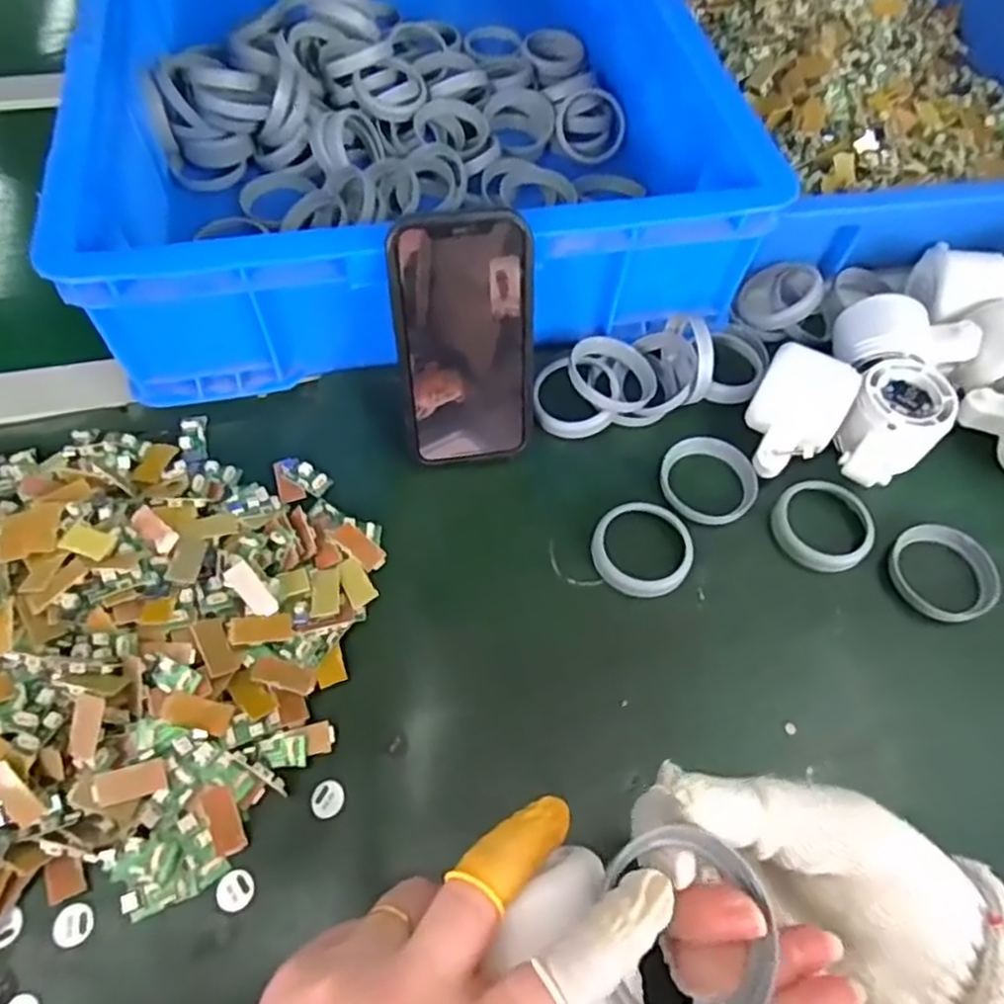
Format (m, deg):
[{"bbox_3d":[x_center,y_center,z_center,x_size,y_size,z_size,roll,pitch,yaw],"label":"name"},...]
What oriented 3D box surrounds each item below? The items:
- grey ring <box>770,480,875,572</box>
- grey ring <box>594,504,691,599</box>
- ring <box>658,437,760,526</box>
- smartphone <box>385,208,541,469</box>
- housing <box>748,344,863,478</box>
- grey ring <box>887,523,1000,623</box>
[{"bbox_3d":[0.194,0.014,0.438,0.059,0.009,0.056,1,60,-2],"label":"grey ring"},{"bbox_3d":[0.083,0.027,0.427,0.059,0.010,0.058,1,60,-2],"label":"grey ring"},{"bbox_3d":[0.128,-0.016,0.449,0.057,0.007,0.060,1,60,-2],"label":"ring"},{"bbox_3d":[-0.019,-0.089,0.413,0.077,0.146,0.006,-9,36,-7],"label":"smartphone"},{"bbox_3d":[0.180,-0.053,0.449,0.053,0.044,0.074,29,65,11],"label":"housing"},{"bbox_3d":[0.259,0.039,0.424,0.058,0.008,0.061,1,60,-2],"label":"grey ring"}]

